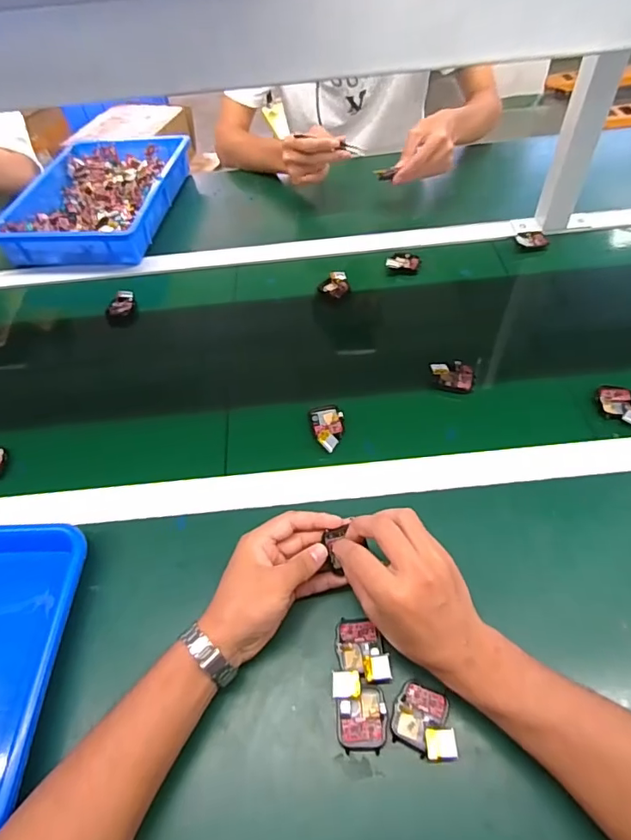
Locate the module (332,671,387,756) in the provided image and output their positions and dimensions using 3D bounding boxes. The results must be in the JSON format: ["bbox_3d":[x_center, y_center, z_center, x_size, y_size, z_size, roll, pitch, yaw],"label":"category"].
[{"bbox_3d":[0.036,0.232,0.390,0.039,0.016,0.055,-7,53,0],"label":"module"}]

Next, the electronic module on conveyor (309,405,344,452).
[{"bbox_3d":[0.016,0.008,0.562,0.035,0.014,0.065,-11,53,-3],"label":"electronic module on conveyor"}]

